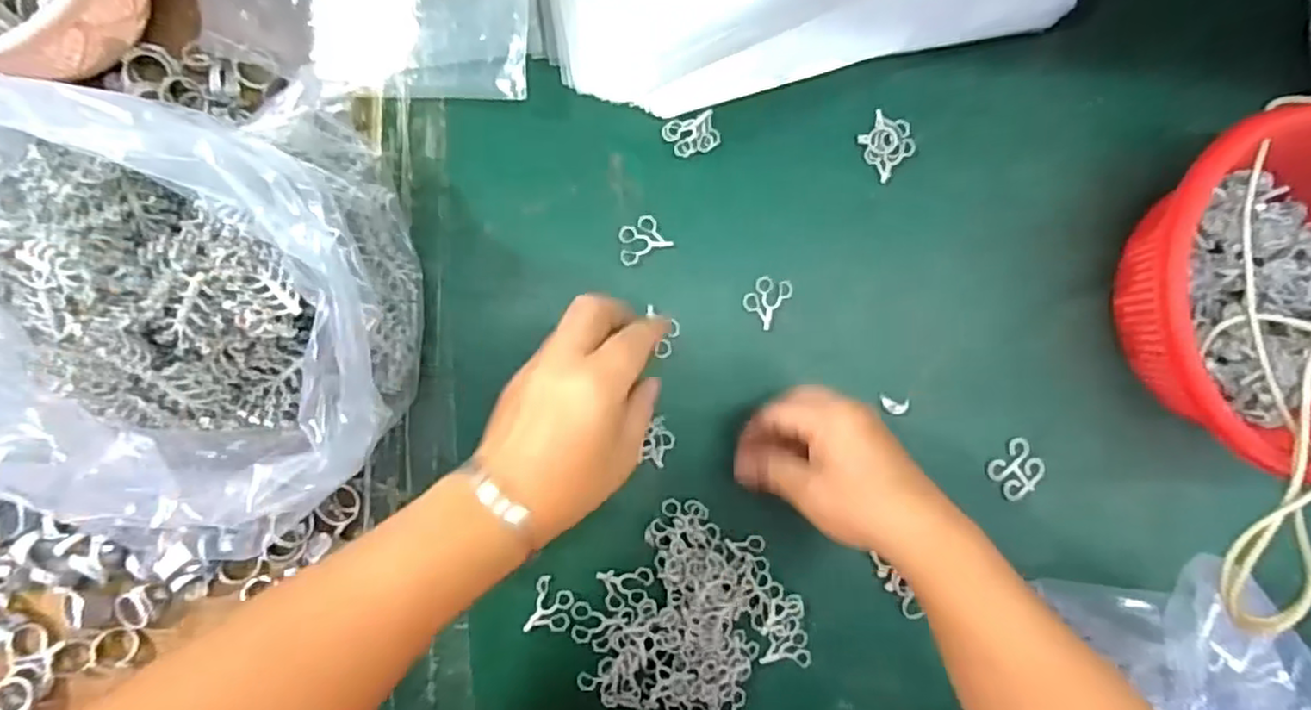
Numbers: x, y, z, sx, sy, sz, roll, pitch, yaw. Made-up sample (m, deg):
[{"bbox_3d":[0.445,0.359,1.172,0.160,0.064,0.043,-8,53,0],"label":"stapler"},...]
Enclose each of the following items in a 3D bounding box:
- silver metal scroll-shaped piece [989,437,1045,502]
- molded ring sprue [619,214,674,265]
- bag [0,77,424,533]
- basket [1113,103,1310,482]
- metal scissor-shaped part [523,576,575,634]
[{"bbox_3d":[0.252,0.080,0.468,0.033,0.005,0.036,45,84,-5],"label":"silver metal scroll-shaped piece"},{"bbox_3d":[-0.010,-0.075,0.439,0.034,0.004,0.025,-28,93,-7],"label":"molded ring sprue"},{"bbox_3d":[-0.222,-0.023,0.335,0.181,0.146,0.206,-9,90,-6],"label":"bag"},{"bbox_3d":[0.416,-0.034,0.452,0.232,0.094,0.224,15,87,-7],"label":"basket"},{"bbox_3d":[-0.065,0.159,0.423,0.026,0.004,0.034,17,87,-7],"label":"metal scissor-shaped part"}]

